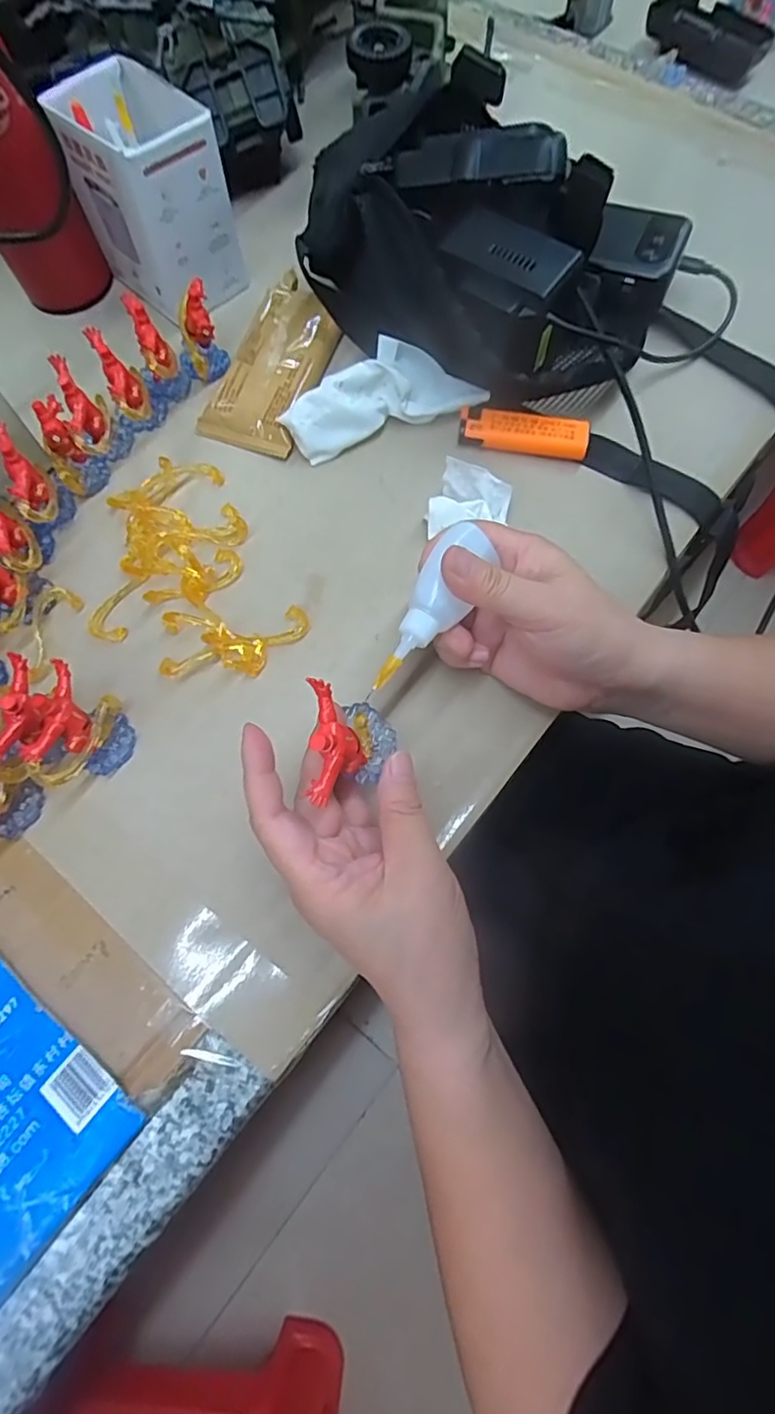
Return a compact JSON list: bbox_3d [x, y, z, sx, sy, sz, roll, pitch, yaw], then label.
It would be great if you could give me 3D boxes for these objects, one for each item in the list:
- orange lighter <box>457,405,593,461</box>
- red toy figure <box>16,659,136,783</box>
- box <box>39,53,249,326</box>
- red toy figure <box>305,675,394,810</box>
[{"bbox_3d":[0.084,-0.170,0.359,0.077,0.014,0.023,8,71,4],"label":"orange lighter"},{"bbox_3d":[-0.155,0.013,0.289,0.037,0.045,0.050,26,73,9],"label":"red toy figure"},{"bbox_3d":[-0.153,-0.332,0.380,0.092,0.095,0.071,42,76,14],"label":"box"},{"bbox_3d":[-0.014,0.016,0.247,0.033,0.046,0.047,0,71,1],"label":"red toy figure"}]

